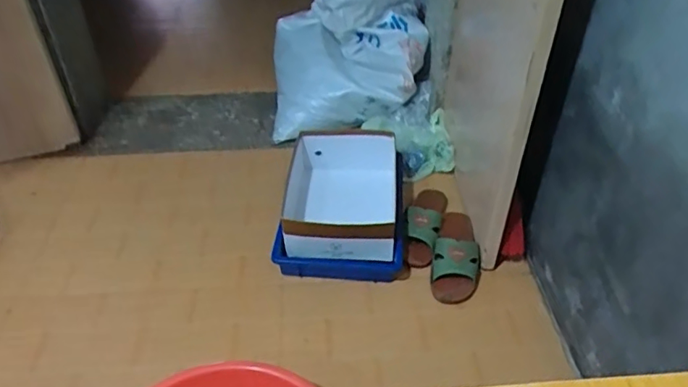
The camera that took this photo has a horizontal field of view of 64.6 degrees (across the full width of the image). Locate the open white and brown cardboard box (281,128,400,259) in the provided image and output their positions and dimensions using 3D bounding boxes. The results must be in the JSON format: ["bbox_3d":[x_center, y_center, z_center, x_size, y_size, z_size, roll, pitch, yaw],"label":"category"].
[{"bbox_3d":[-0.010,0.003,1.157,0.234,0.135,0.305,-1,41,1],"label":"open white and brown cardboard box"}]

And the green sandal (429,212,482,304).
[{"bbox_3d":[0.231,0.114,1.087,0.093,0.055,0.217,11,43,14],"label":"green sandal"}]

